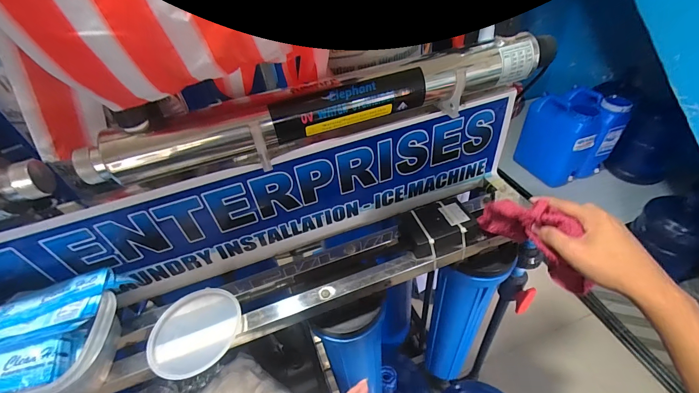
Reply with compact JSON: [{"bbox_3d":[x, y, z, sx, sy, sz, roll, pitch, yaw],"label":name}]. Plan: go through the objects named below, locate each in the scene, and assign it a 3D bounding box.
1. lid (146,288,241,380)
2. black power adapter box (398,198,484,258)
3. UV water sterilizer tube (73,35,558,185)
[{"bbox_3d":[-0.192,0.169,0.404,0.109,0.016,0.109,-4,42,4],"label":"lid"},{"bbox_3d":[0.130,0.047,0.471,0.109,0.036,0.068,-17,43,-10],"label":"black power adapter box"},{"bbox_3d":[-0.015,-0.116,0.398,0.556,0.062,0.074,-17,43,-10],"label":"UV water sterilizer tube"}]

